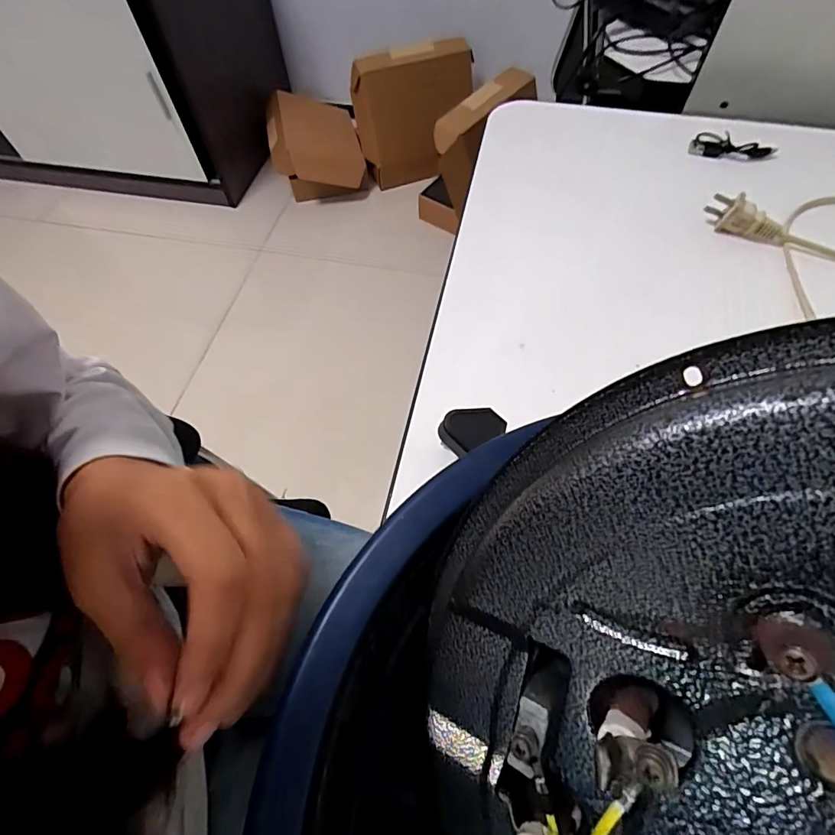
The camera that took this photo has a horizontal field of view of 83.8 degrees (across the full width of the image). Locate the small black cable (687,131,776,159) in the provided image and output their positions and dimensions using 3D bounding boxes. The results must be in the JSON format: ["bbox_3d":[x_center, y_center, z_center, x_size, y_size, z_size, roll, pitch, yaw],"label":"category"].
[{"bbox_3d":[0.287,-0.250,0.427,0.072,0.011,0.022,5,61,5],"label":"small black cable"}]

